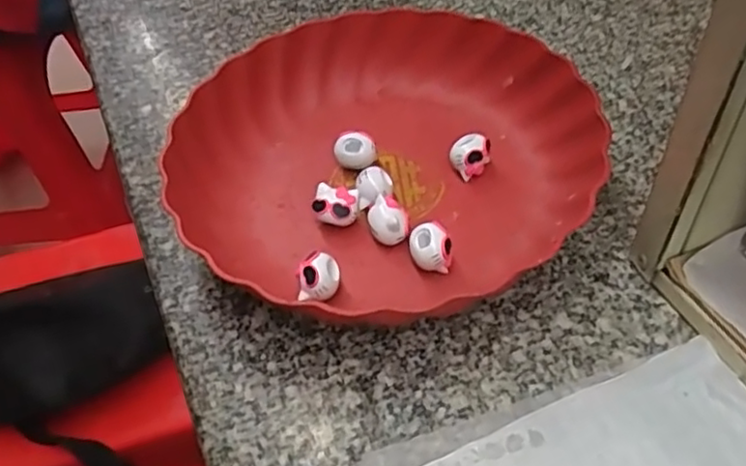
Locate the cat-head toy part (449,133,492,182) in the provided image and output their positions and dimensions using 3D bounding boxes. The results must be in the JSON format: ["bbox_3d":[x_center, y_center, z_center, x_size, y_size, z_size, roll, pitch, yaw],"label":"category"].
[{"bbox_3d":[0.058,-0.046,0.390,0.024,0.024,0.018,2,50,9],"label":"cat-head toy part"}]

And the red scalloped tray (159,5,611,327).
[{"bbox_3d":[0.002,-0.049,0.391,0.241,0.046,0.224,-22,50,-12],"label":"red scalloped tray"}]

